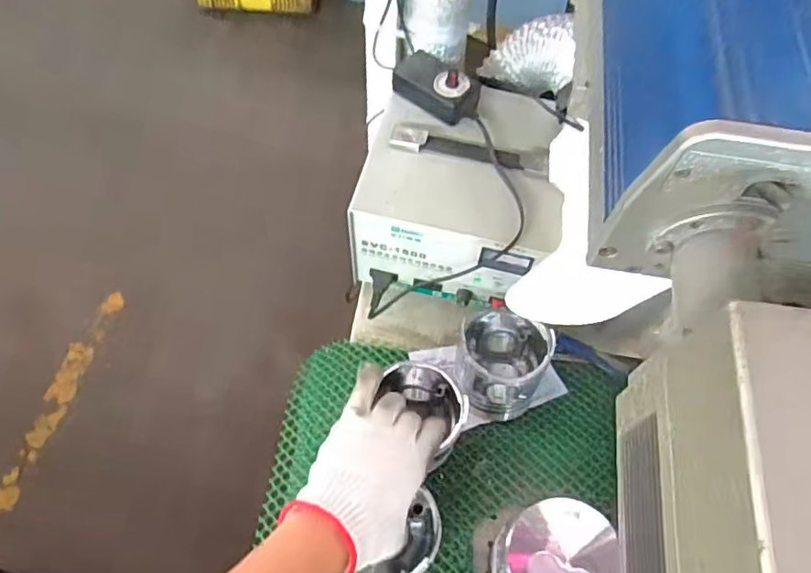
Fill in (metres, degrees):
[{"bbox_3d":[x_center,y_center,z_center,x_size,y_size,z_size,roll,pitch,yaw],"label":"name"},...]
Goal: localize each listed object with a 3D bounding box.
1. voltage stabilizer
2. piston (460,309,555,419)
[{"bbox_3d":[0.055,-0.103,0.623,0.188,0.130,0.193,12,61,4],"label":"voltage stabilizer"},{"bbox_3d":[0.098,0.080,0.582,0.091,0.074,0.097,14,61,4],"label":"piston"}]

